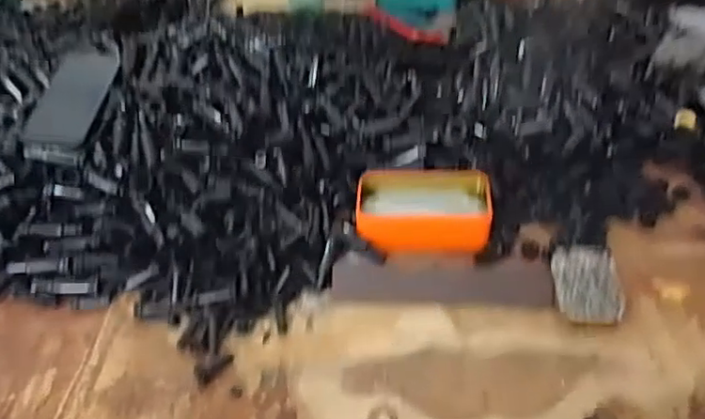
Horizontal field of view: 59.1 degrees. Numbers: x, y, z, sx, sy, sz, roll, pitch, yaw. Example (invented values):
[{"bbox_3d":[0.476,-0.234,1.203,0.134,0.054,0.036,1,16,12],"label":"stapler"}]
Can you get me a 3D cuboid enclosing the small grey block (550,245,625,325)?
[{"bbox_3d":[0.230,0.074,0.611,0.061,0.017,0.089,1,45,5],"label":"small grey block"}]

